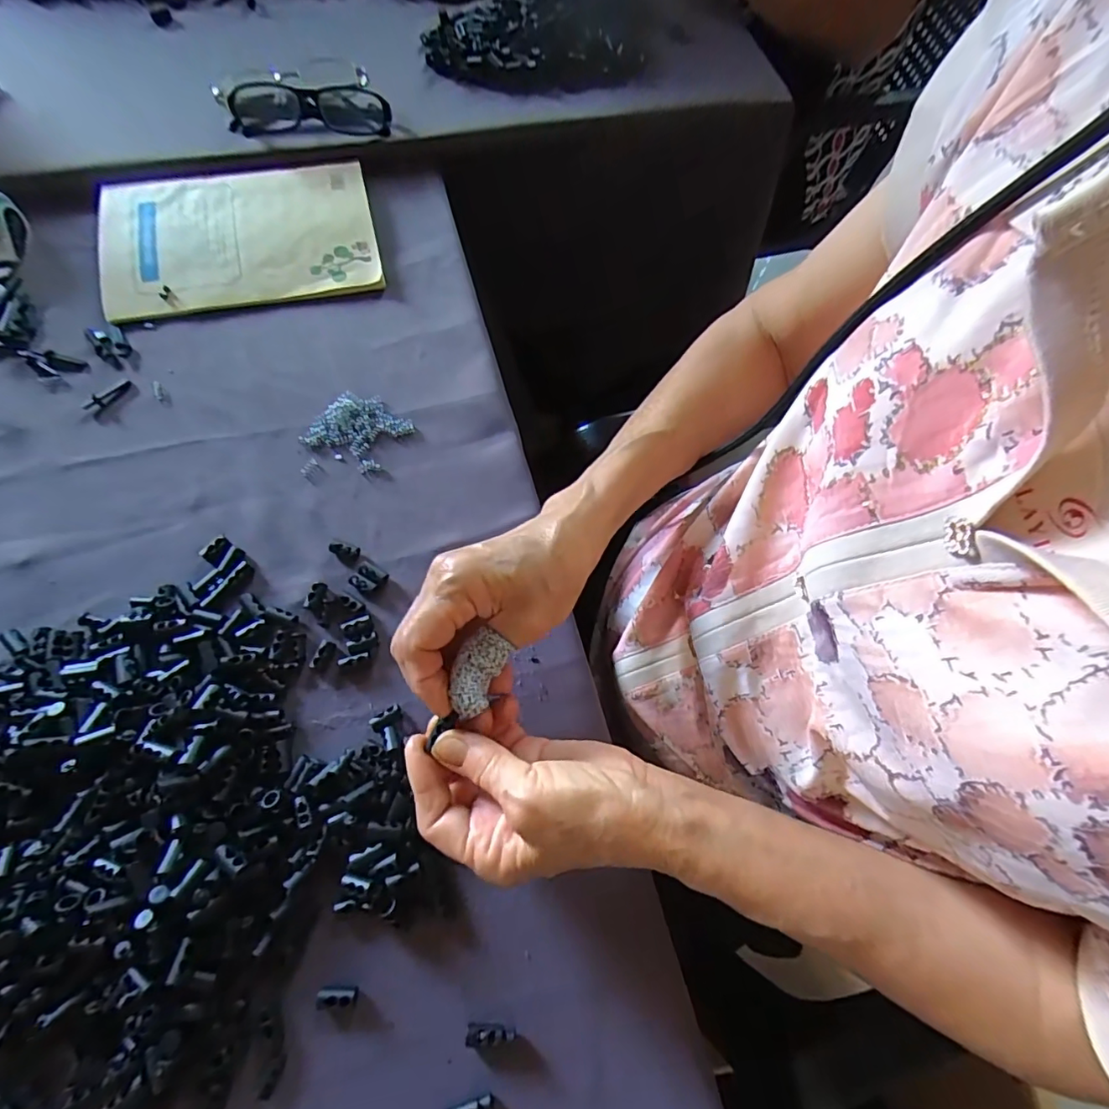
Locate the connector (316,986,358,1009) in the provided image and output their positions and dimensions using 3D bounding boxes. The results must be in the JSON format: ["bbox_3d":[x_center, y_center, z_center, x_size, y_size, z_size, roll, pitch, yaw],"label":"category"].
[{"bbox_3d":[-0.109,0.221,0.265,0.019,0.006,0.008,5,69,-1],"label":"connector"}]

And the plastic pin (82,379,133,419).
[{"bbox_3d":[-0.318,-0.114,0.378,0.013,0.005,0.034,32,71,9],"label":"plastic pin"}]

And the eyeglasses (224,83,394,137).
[{"bbox_3d":[-0.211,-0.382,0.462,0.131,0.041,0.034,-7,70,-6],"label":"eyeglasses"}]

